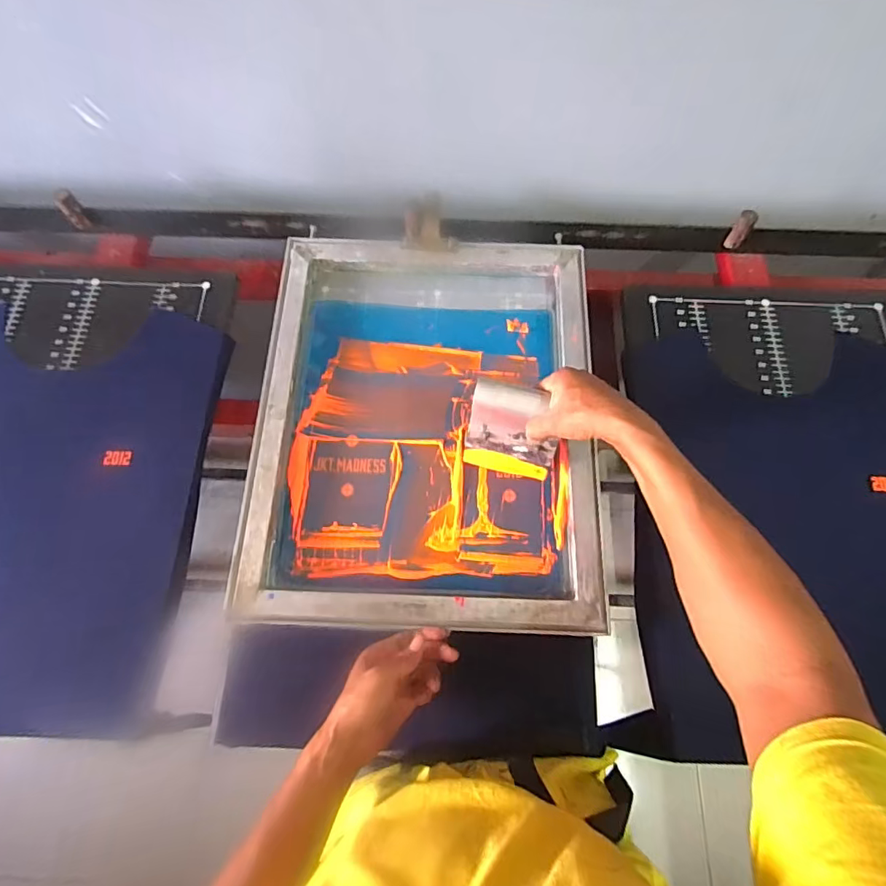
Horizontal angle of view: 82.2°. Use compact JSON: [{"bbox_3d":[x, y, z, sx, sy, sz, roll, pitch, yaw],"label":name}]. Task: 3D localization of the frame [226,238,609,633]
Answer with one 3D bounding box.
[{"bbox_3d":[-0.021,-0.037,0.644,0.410,0.032,0.508,2,71,0],"label":"frame"}]

